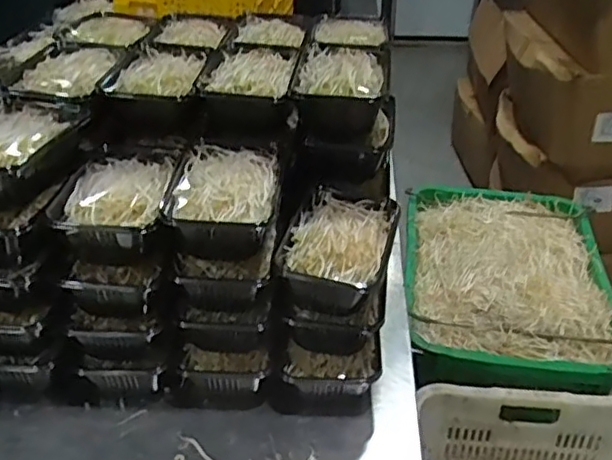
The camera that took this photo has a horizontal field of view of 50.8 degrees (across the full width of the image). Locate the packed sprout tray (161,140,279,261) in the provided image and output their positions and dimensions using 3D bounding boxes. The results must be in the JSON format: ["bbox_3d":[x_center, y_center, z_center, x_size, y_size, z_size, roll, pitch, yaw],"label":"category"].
[{"bbox_3d":[-0.090,-0.035,0.737,0.121,0.065,0.168,2,34,2],"label":"packed sprout tray"}]

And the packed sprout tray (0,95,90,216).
[{"bbox_3d":[-0.329,-0.088,0.723,0.110,0.066,0.182,7,34,9],"label":"packed sprout tray"}]

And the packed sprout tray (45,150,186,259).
[{"bbox_3d":[-0.211,-0.031,0.734,0.127,0.056,0.174,-2,34,-3],"label":"packed sprout tray"}]

